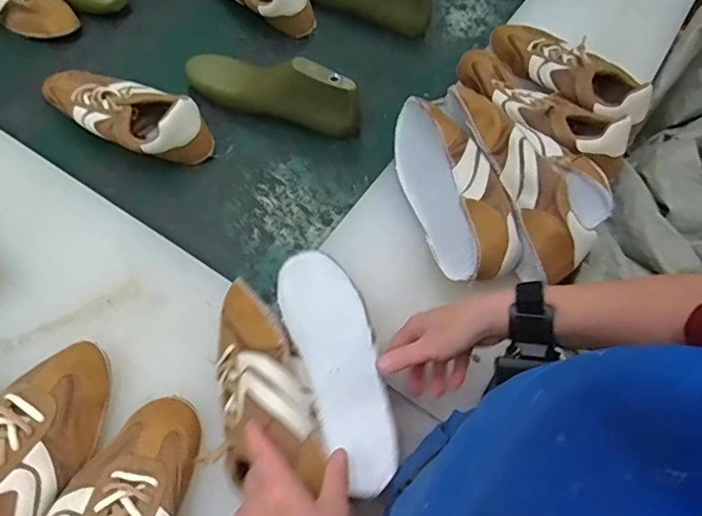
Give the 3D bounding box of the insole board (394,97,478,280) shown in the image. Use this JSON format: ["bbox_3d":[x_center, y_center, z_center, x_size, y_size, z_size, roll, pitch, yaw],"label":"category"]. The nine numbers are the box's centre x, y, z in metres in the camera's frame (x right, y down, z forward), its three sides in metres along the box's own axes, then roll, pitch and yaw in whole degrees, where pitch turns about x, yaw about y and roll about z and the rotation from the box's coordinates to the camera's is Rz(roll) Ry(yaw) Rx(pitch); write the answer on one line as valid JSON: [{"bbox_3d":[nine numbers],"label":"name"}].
[{"bbox_3d":[0.094,-0.082,0.611,0.011,0.080,0.252,8,52,-31],"label":"insole board"}]

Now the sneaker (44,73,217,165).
[{"bbox_3d":[-0.311,-0.209,0.713,0.254,0.066,0.107,29,63,12],"label":"sneaker"}]

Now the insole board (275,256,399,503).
[{"bbox_3d":[-0.010,0.093,0.501,0.076,0.012,0.251,-23,51,-4],"label":"insole board"}]

